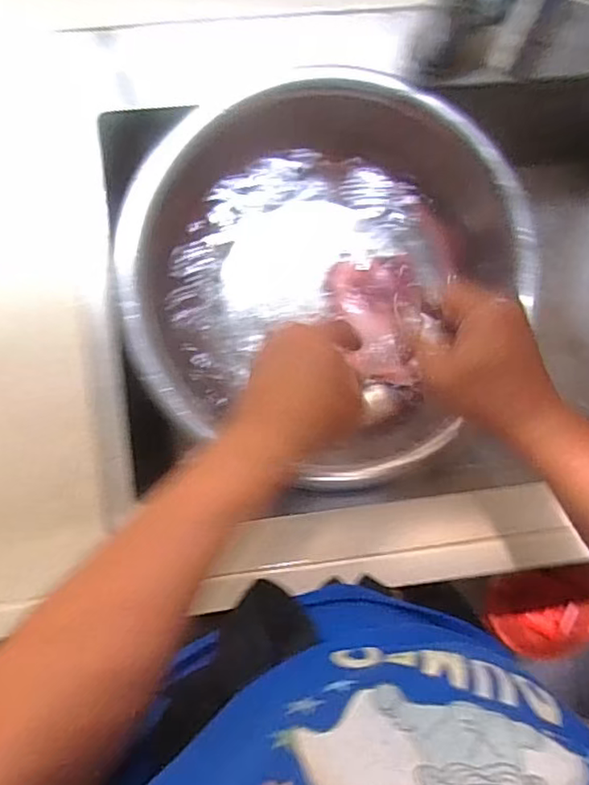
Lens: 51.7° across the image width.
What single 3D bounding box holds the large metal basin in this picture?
[{"bbox_3d":[0.029,-0.119,0.598,0.361,0.126,0.333,0,89,-8],"label":"large metal basin"}]

